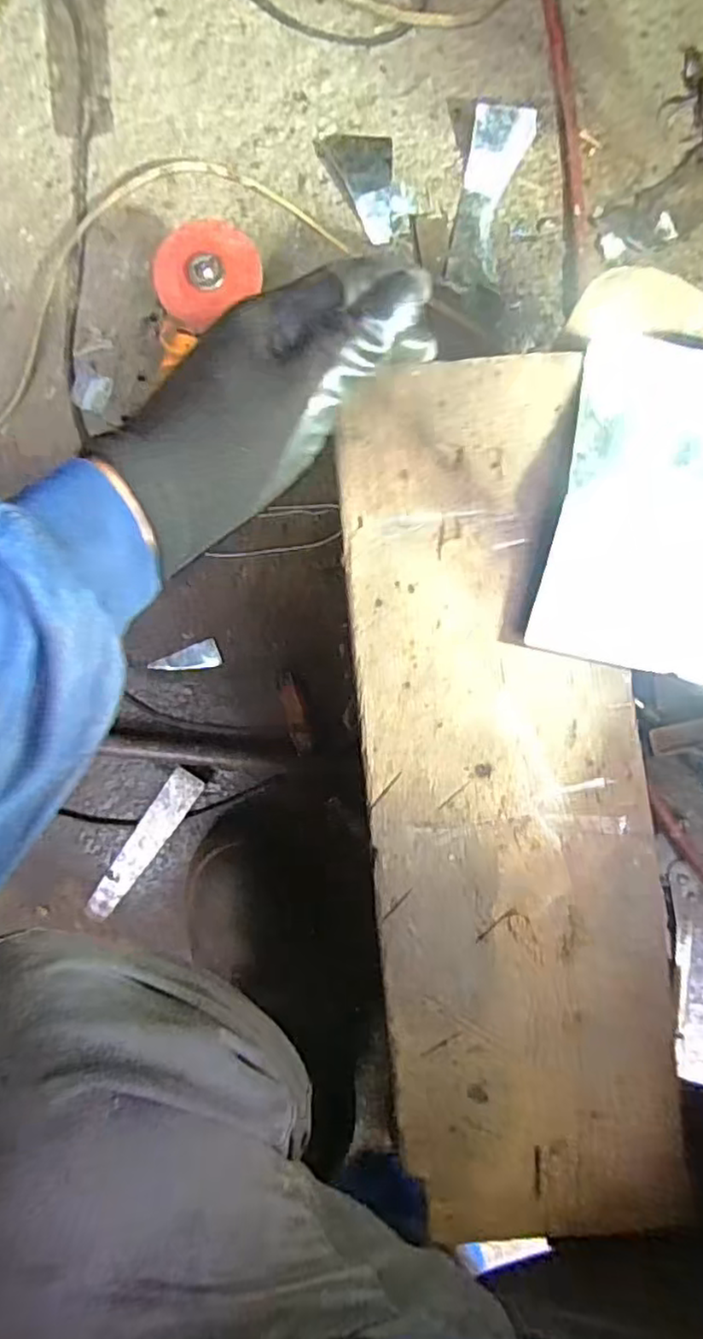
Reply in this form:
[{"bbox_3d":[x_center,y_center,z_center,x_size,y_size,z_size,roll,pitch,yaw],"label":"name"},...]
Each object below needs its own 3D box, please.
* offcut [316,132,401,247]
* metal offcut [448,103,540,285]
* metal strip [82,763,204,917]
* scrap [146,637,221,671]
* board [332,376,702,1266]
[{"bbox_3d":[0.019,-0.458,0.613,0.061,0.018,0.109,-30,92,1],"label":"offcut"},{"bbox_3d":[0.126,-0.431,0.599,0.054,0.044,0.127,10,92,0],"label":"metal offcut"},{"bbox_3d":[-0.198,0.169,0.637,0.034,0.007,0.164,34,92,-14],"label":"metal strip"},{"bbox_3d":[-0.160,-0.011,0.637,0.066,0.010,0.027,-11,92,1],"label":"scrap"},{"bbox_3d":[0.085,0.080,0.360,0.150,0.012,0.474,-7,92,1],"label":"board"}]

